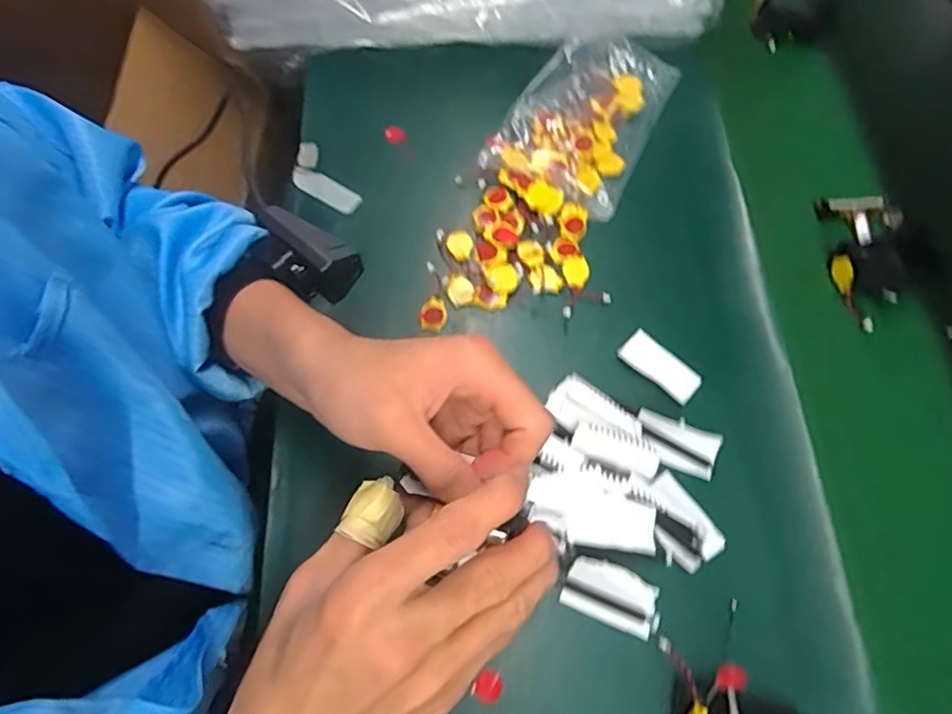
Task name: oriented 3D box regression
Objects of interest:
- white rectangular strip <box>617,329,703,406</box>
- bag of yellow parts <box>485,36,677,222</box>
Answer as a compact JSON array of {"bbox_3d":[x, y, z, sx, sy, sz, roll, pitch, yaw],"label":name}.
[{"bbox_3d":[0.132,0.007,0.443,0.058,0.005,0.029,40,71,15],"label":"white rectangular strip"},{"bbox_3d":[0.094,-0.206,0.522,0.112,0.028,0.169,28,68,10],"label":"bag of yellow parts"}]

